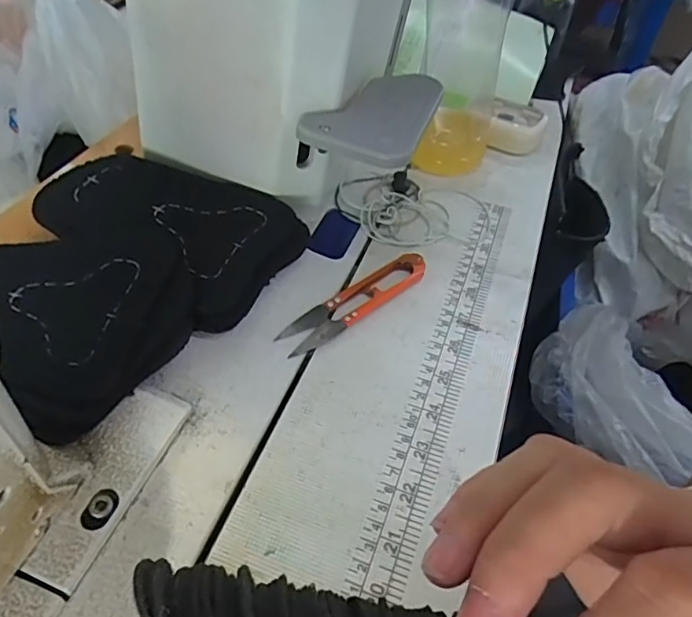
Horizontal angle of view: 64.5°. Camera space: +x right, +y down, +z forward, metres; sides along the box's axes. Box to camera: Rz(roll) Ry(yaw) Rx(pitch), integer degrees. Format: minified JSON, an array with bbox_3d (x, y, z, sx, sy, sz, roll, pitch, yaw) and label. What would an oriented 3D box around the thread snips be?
[{"bbox_3d":[0.008,-0.005,0.360,0.119,0.005,0.025,-33,56,-28],"label":"thread snips"}]

